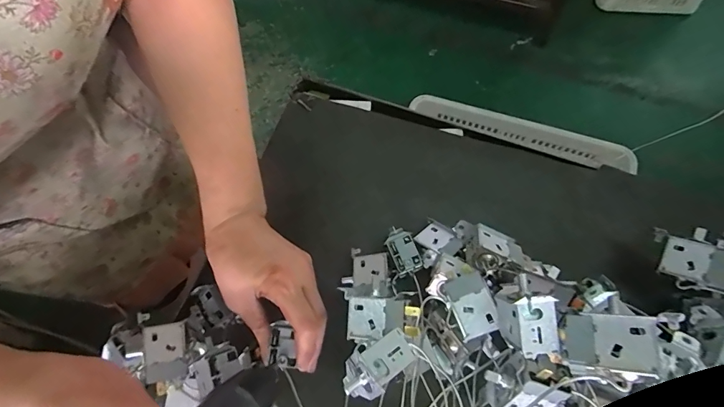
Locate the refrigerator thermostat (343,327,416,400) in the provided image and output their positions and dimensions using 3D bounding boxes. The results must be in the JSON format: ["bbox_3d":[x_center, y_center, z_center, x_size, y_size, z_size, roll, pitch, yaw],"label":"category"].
[{"bbox_3d":[0.009,0.105,0.263,0.047,0.027,0.029,-35,71,-12],"label":"refrigerator thermostat"}]

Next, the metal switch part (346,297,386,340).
[{"bbox_3d":[0.003,0.087,0.302,0.027,0.011,0.030,5,68,4],"label":"metal switch part"}]

